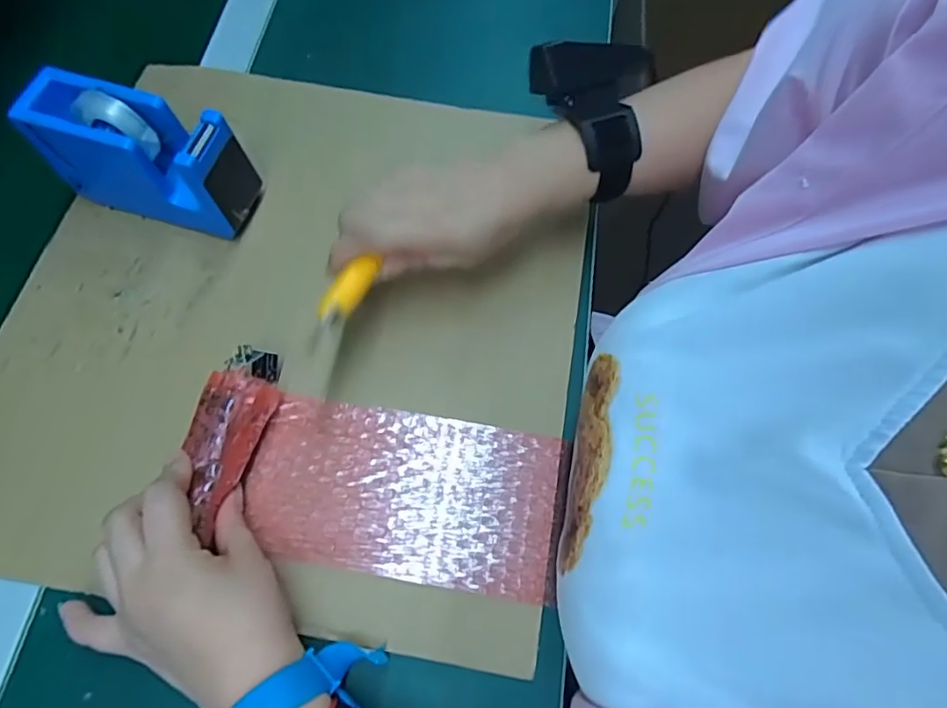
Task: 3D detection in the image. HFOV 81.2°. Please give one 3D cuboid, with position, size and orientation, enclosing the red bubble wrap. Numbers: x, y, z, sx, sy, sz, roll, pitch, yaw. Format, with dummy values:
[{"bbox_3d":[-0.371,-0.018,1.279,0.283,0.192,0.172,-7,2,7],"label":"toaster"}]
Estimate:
[{"bbox_3d":[-0.053,0.074,0.329,0.216,0.036,0.101,15,69,-2],"label":"red bubble wrap"}]

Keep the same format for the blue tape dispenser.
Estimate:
[{"bbox_3d":[-0.220,-0.132,0.373,0.128,0.077,0.047,16,69,4],"label":"blue tape dispenser"}]

